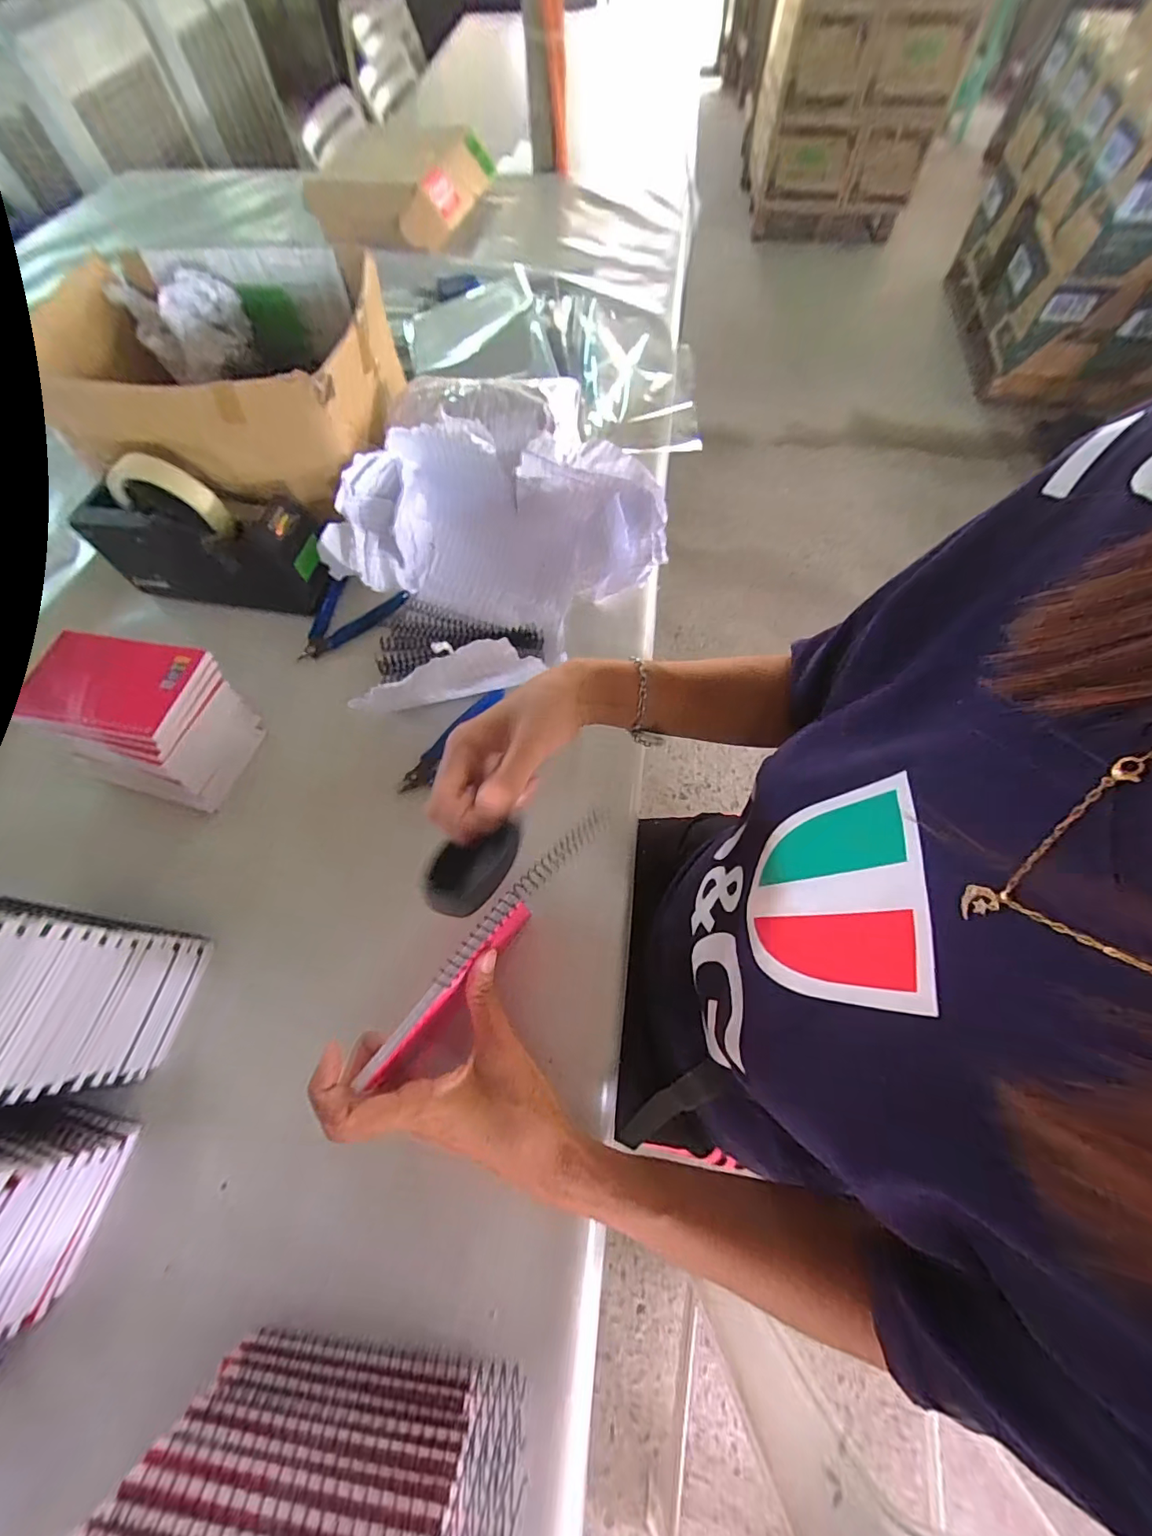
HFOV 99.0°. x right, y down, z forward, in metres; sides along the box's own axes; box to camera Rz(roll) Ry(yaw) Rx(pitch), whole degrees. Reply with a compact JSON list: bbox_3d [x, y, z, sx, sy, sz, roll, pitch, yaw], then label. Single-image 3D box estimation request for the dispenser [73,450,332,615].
[{"bbox_3d":[-0.357,-0.228,0.483,0.212,0.119,0.085,2,65,3],"label":"dispenser"}]

